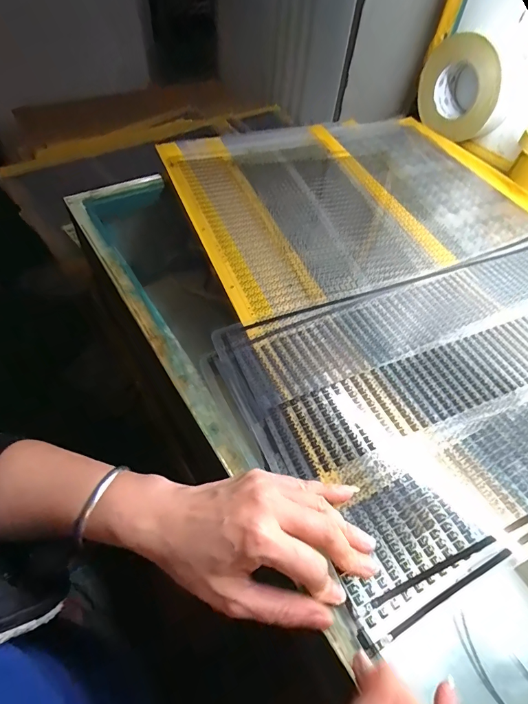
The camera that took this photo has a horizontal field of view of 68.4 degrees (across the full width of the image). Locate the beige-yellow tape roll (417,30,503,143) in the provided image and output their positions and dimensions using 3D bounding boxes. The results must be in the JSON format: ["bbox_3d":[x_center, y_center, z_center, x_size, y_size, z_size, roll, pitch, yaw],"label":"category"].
[{"bbox_3d":[0.314,-0.413,0.616,0.069,0.127,0.137,-35,63,-27],"label":"beige-yellow tape roll"}]

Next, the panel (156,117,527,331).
[{"bbox_3d":[0.124,-0.219,0.529,0.453,0.014,0.349,-16,56,-17],"label":"panel"}]

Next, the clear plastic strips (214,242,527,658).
[{"bbox_3d":[0.239,0.004,0.375,0.515,0.014,0.249,-19,57,-18],"label":"clear plastic strips"}]

